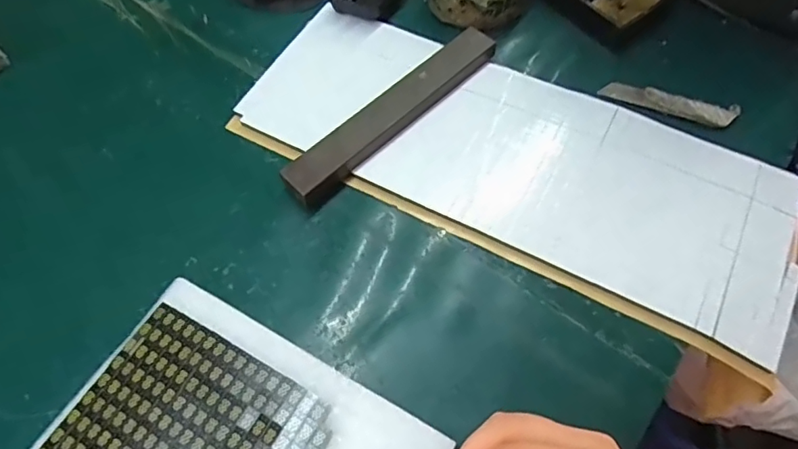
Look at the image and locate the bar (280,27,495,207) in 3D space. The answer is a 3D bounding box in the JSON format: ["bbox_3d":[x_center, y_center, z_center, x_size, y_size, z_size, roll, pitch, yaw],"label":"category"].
[{"bbox_3d":[-0.003,-0.089,0.422,0.028,0.026,0.204,40,68,21],"label":"bar"}]

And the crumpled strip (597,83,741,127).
[{"bbox_3d":[0.217,-0.099,0.434,0.101,0.011,0.022,20,62,11],"label":"crumpled strip"}]

